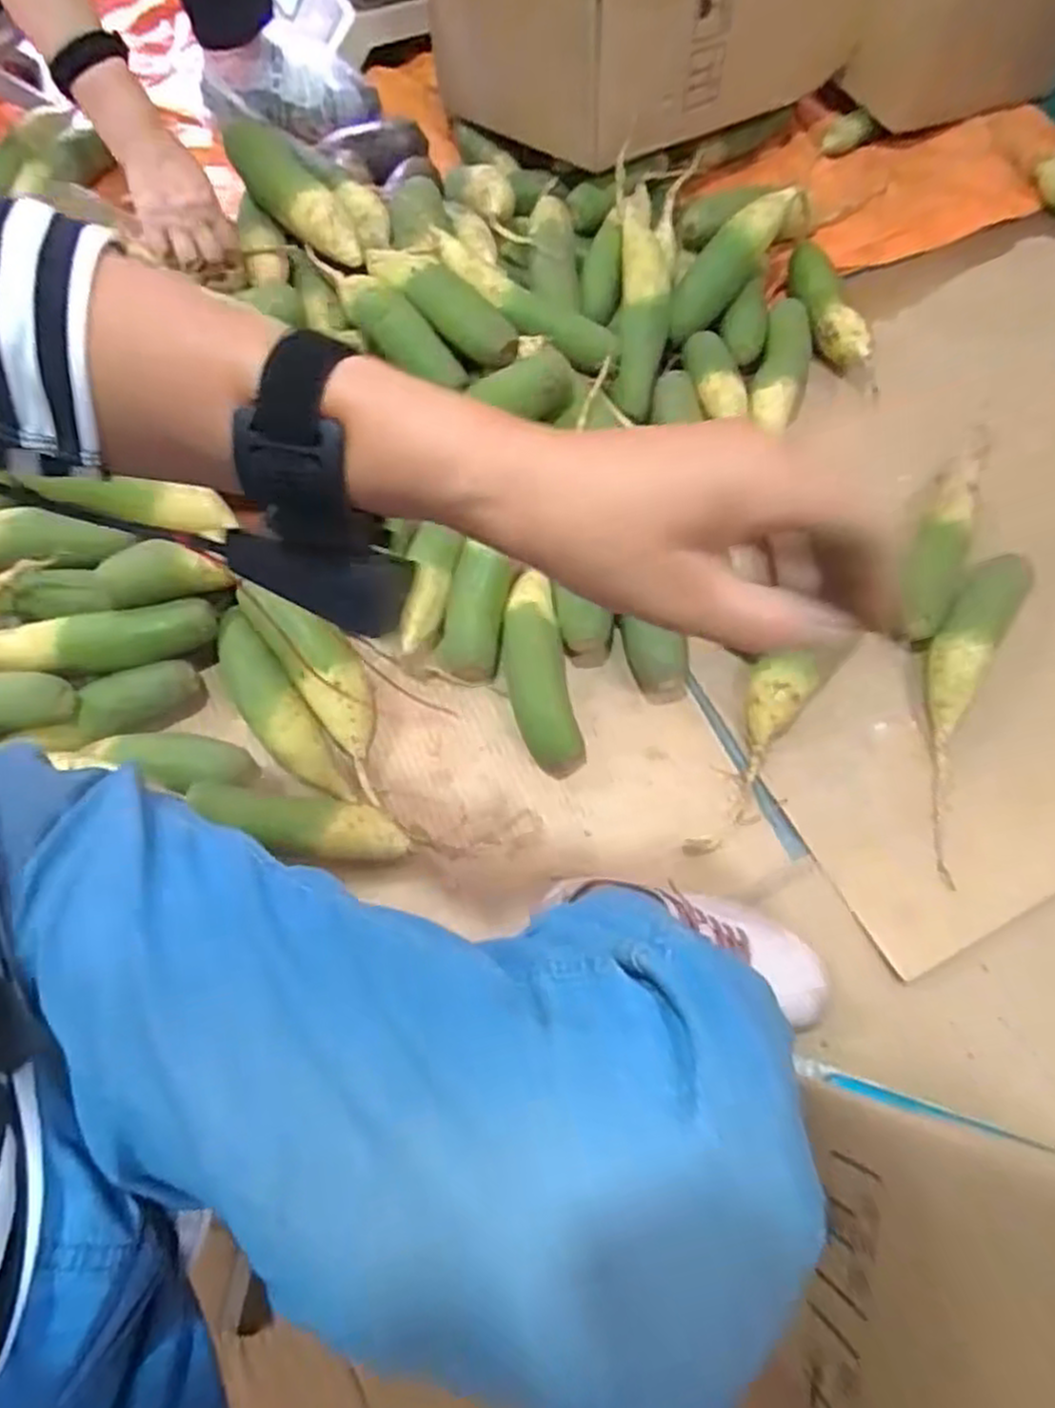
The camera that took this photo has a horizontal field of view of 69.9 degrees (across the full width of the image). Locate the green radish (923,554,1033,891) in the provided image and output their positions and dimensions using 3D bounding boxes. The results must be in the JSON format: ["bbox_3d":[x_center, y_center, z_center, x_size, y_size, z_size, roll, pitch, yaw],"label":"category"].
[{"bbox_3d":[0.401,-0.005,0.698,0.079,0.053,0.332,24,70,11],"label":"green radish"}]

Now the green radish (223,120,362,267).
[{"bbox_3d":[-0.247,-0.548,0.805,0.062,0.055,0.189,-43,87,-15],"label":"green radish"}]

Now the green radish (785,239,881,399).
[{"bbox_3d":[0.345,-0.440,0.865,0.057,0.061,0.226,-7,67,-2],"label":"green radish"}]

